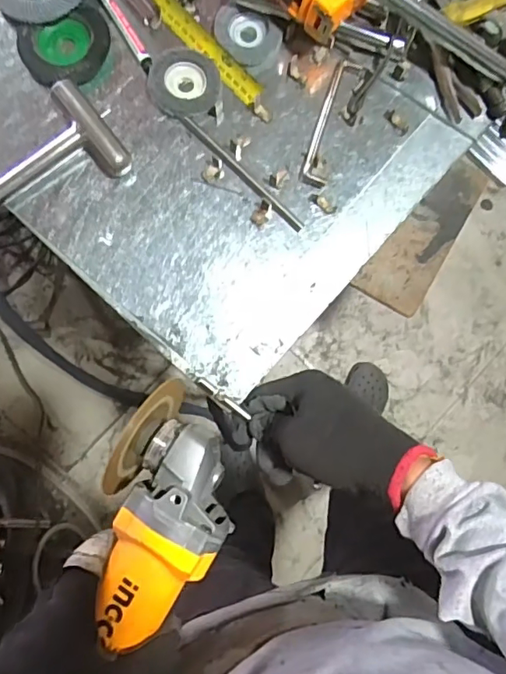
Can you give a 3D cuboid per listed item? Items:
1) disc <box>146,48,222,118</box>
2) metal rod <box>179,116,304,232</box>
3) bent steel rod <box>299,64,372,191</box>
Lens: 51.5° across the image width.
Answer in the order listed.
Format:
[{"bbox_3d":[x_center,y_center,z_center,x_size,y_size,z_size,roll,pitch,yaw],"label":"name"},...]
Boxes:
[{"bbox_3d":[-0.063,-0.232,0.482,0.065,0.013,0.057,-5,86,-4],"label":"disc"},{"bbox_3d":[-0.010,-0.151,0.482,0.149,0.004,0.009,44,85,0],"label":"metal rod"},{"bbox_3d":[0.075,-0.201,0.488,0.031,0.011,0.125,20,85,-2],"label":"bent steel rod"}]

